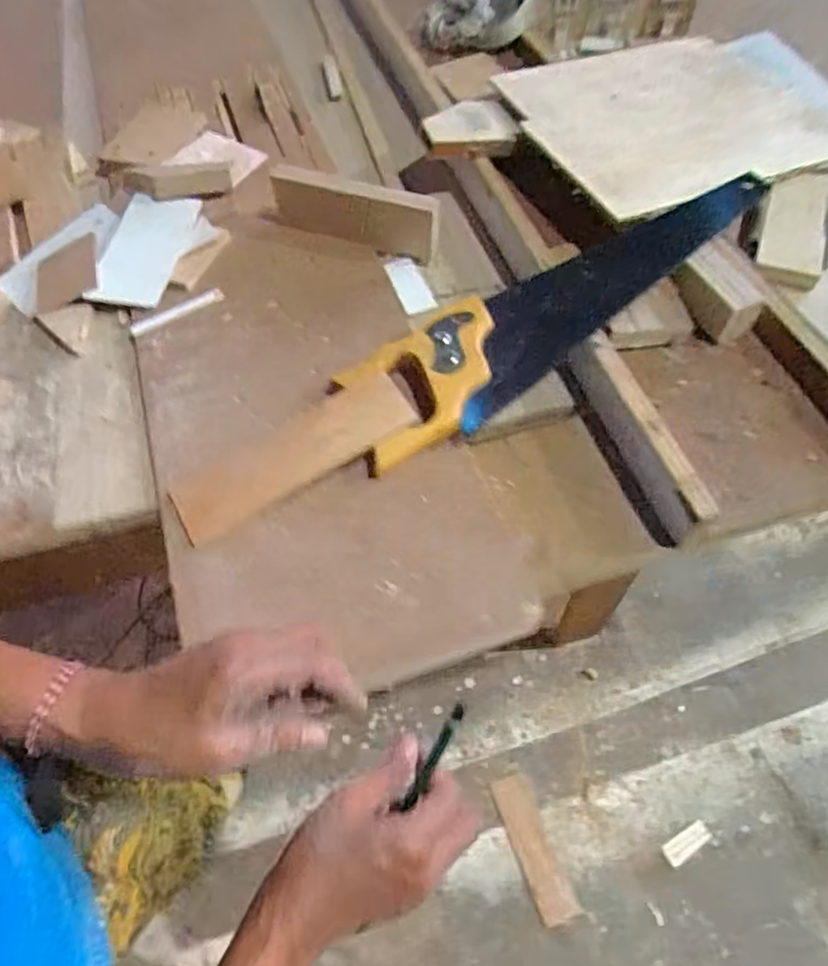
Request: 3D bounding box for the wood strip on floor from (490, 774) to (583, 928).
[{"bbox_3d":[0.188,0.573,1.007,0.060,0.012,0.207,-20,60,-9],"label":"wood strip on floor"}]

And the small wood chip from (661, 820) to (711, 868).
[{"bbox_3d":[0.427,0.564,1.004,0.081,0.004,0.033,-30,62,-14],"label":"small wood chip"}]

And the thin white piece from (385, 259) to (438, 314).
[{"bbox_3d":[-0.003,-0.170,0.555,0.027,0.007,0.065,-18,60,-8],"label":"thin white piece"}]

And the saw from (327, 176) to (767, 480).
[{"bbox_3d":[0.118,-0.142,0.503,0.397,0.038,0.094,-31,62,-15],"label":"saw"}]

